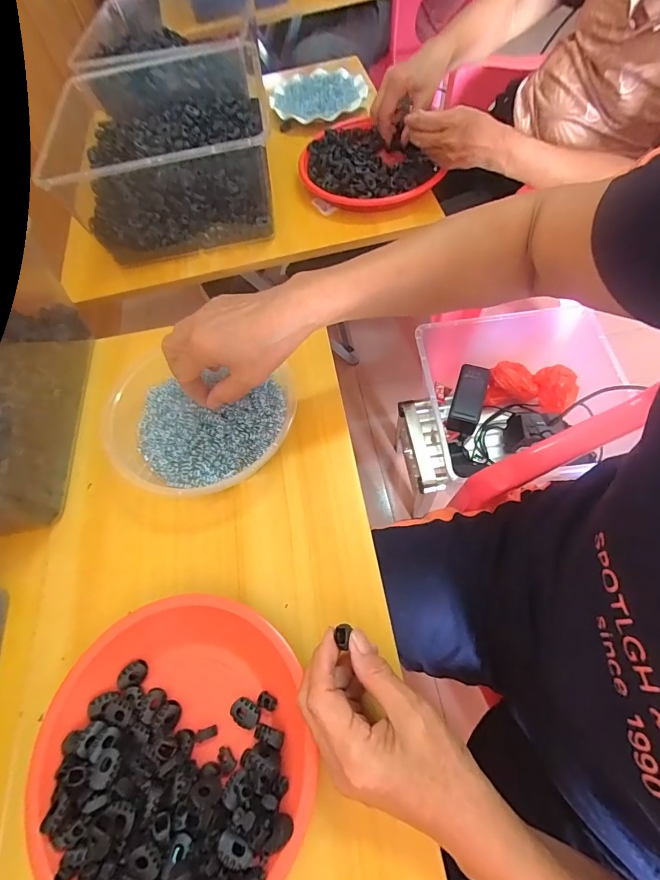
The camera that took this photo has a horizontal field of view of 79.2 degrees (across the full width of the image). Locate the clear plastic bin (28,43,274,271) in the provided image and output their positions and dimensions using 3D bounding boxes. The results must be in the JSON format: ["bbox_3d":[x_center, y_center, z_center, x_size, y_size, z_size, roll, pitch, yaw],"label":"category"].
[{"bbox_3d":[-0.244,-0.458,0.626,0.285,0.136,0.346,-10,63,1],"label":"clear plastic bin"}]

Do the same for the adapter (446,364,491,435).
[{"bbox_3d":[0.258,-0.079,0.742,0.056,0.040,0.131,17,66,13],"label":"adapter"}]

